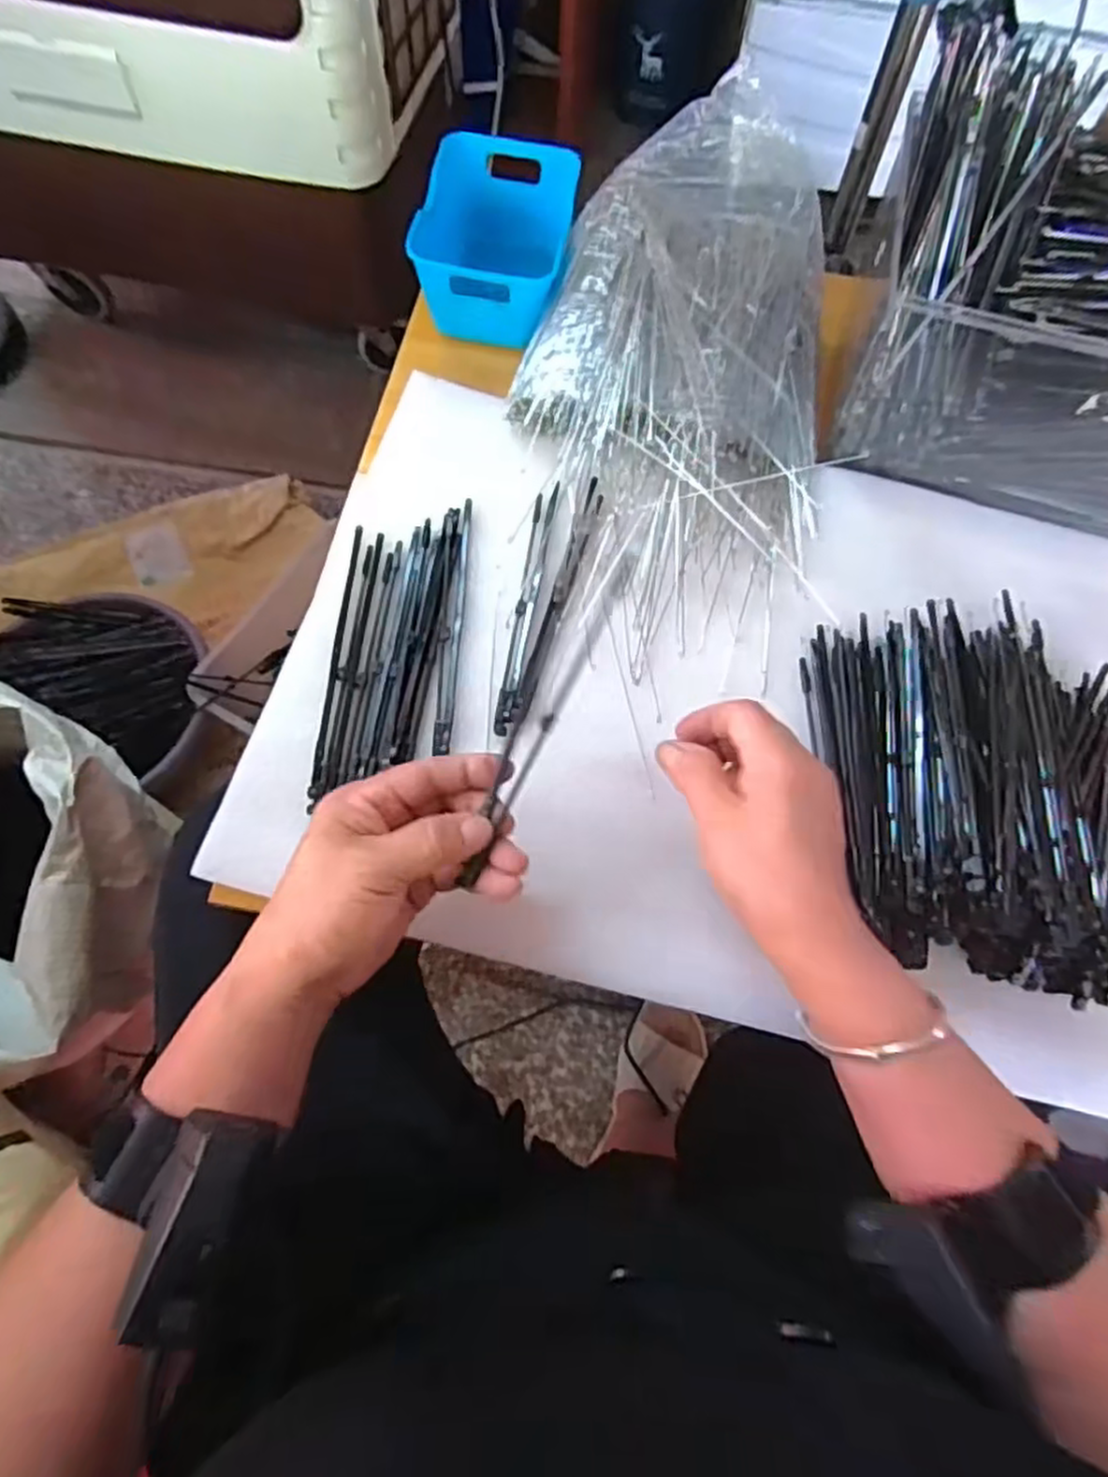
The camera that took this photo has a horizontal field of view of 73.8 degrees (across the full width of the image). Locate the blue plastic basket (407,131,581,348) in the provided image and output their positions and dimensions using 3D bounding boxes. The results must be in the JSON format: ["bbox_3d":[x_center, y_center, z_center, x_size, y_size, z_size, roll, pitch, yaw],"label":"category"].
[{"bbox_3d":[-0.042,-0.371,0.557,0.106,0.066,0.161,9,67,1],"label":"blue plastic basket"}]

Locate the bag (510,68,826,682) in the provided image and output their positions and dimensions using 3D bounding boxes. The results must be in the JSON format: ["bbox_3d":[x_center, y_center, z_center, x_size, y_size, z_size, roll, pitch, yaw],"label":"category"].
[{"bbox_3d":[0.081,-0.243,0.488,0.205,0.087,0.391,6,67,0],"label":"bag"}]

